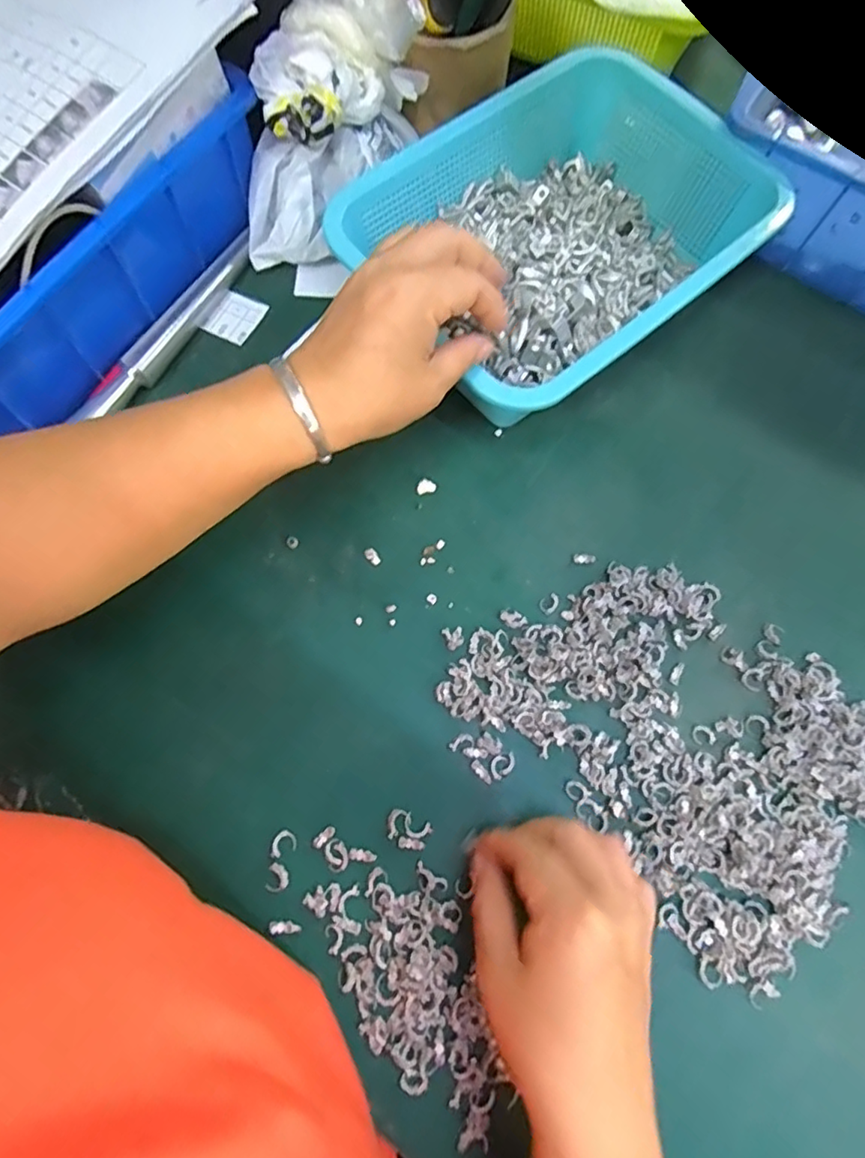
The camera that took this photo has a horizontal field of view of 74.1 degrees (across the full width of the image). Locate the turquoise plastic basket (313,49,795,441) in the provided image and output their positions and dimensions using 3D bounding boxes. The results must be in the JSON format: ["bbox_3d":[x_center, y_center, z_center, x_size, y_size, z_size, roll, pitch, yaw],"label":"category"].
[{"bbox_3d":[0.087,-0.219,0.385,0.254,0.080,0.184,-36,76,-12],"label":"turquoise plastic basket"}]

